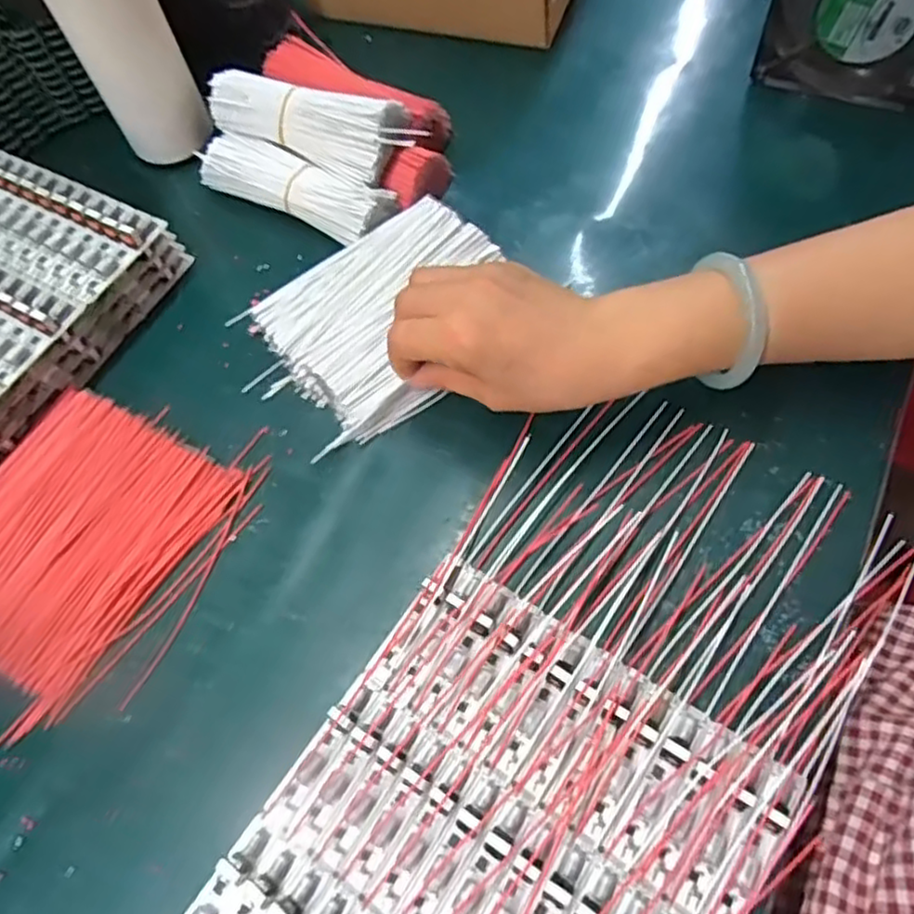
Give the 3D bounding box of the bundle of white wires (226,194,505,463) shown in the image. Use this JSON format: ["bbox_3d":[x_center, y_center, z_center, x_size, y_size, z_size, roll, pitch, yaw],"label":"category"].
[{"bbox_3d":[-0.041,-0.086,0.432,0.158,0.024,0.122,-33,69,-13],"label":"bundle of white wires"}]

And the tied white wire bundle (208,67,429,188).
[{"bbox_3d":[-0.103,-0.229,0.475,0.163,0.033,0.048,22,65,15],"label":"tied white wire bundle"}]

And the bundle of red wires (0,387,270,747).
[{"bbox_3d":[-0.210,0.044,0.380,0.151,0.017,0.165,22,66,16],"label":"bundle of red wires"}]

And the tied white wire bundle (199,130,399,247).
[{"bbox_3d":[-0.113,-0.191,0.483,0.150,0.033,0.042,26,67,17],"label":"tied white wire bundle"}]

